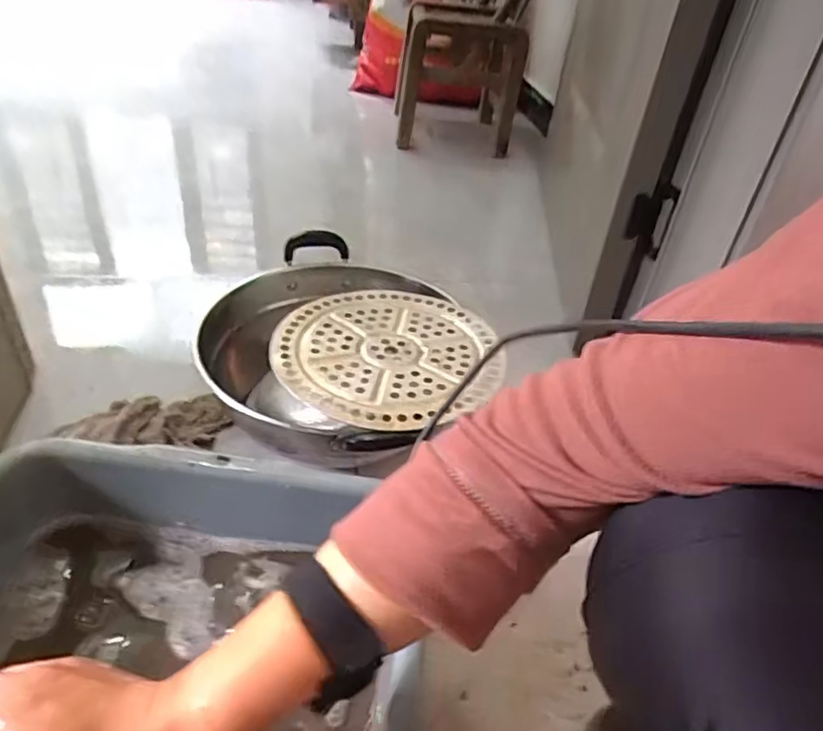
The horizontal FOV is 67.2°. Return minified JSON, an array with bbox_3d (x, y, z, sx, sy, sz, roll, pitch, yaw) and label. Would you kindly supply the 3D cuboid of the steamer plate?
[{"bbox_3d":[-0.025,-0.018,0.672,0.231,0.009,0.238,4,37,-3],"label":"steamer plate"}]

